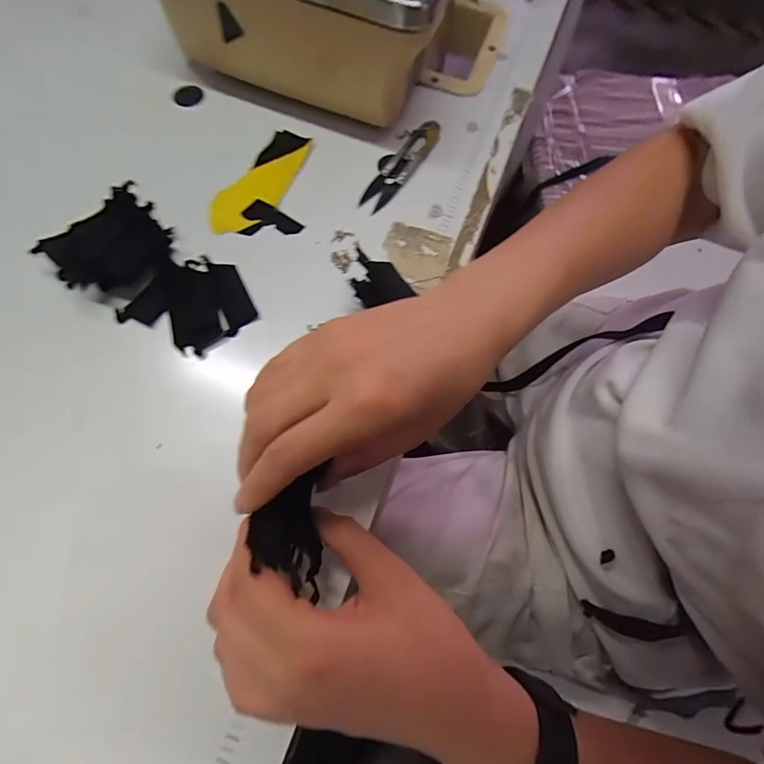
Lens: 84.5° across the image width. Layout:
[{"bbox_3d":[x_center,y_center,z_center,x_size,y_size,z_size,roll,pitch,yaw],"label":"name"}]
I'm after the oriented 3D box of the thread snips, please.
[{"bbox_3d":[0.013,-0.174,0.336,0.030,0.006,0.100,30,71,9],"label":"thread snips"}]

